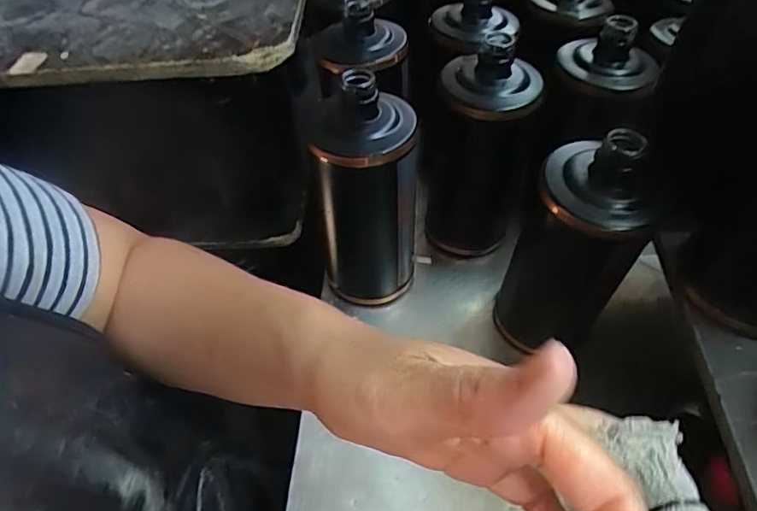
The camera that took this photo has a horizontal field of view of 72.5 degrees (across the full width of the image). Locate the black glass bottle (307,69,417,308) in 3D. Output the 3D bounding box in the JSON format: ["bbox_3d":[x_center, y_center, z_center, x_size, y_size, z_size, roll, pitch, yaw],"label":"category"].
[{"bbox_3d":[-0.007,-0.032,0.431,0.077,0.231,0.081,-1,48,2],"label":"black glass bottle"}]

